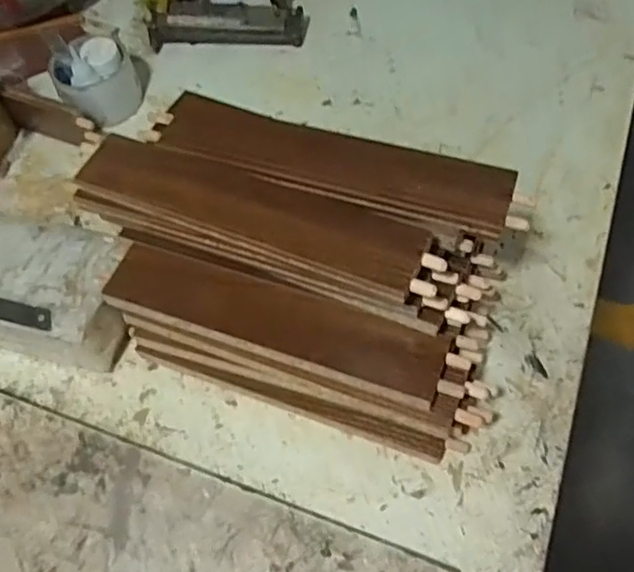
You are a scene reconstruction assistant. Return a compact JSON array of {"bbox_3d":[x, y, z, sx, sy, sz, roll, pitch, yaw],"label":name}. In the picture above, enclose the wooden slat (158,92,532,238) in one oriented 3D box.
[{"bbox_3d":[0.009,-0.090,0.442,0.270,0.012,0.054,19,68,17],"label":"wooden slat"}]

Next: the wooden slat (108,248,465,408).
[{"bbox_3d":[-0.029,0.024,0.446,0.263,0.017,0.051,16,88,13],"label":"wooden slat"}]

